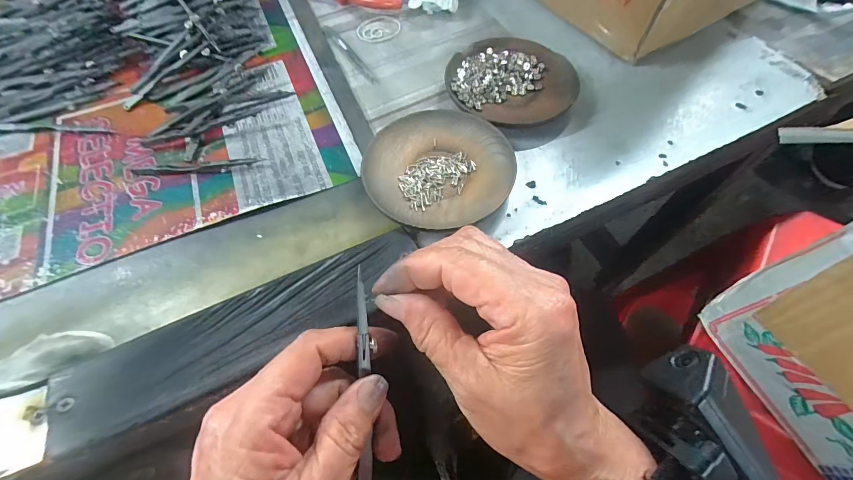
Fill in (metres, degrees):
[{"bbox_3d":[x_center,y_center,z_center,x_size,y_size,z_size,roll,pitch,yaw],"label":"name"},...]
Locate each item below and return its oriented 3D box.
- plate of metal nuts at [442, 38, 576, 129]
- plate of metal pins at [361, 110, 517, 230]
[{"bbox_3d":[0.077,-0.146,0.332,0.113,0.020,0.102,3,61,3],"label":"plate of metal nuts"},{"bbox_3d":[0.009,-0.056,0.283,0.112,0.016,0.112,0,61,0],"label":"plate of metal pins"}]

